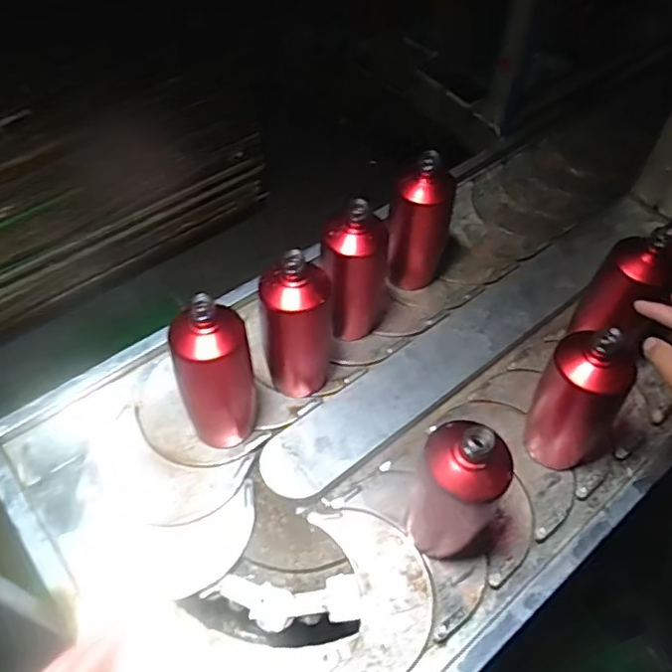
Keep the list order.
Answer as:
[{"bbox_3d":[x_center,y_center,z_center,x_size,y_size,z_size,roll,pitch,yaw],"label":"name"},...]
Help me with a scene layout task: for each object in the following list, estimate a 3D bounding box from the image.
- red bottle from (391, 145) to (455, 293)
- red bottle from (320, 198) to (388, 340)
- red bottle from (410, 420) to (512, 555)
[{"bbox_3d":[0.113,-0.146,0.797,0.077,0.198,0.061,11,55,6],"label":"red bottle"},{"bbox_3d":[0.022,-0.078,0.743,0.079,0.200,0.077,6,55,4],"label":"red bottle"},{"bbox_3d":[0.114,0.152,0.576,0.074,0.193,0.070,0,55,-1],"label":"red bottle"}]

